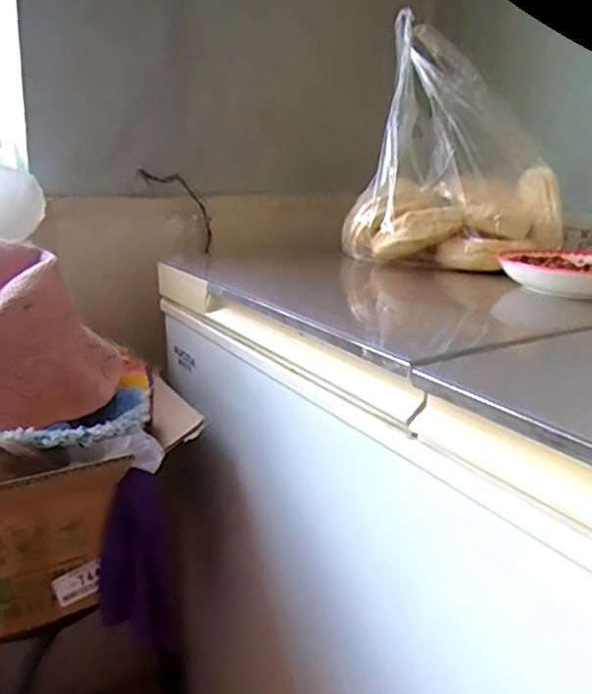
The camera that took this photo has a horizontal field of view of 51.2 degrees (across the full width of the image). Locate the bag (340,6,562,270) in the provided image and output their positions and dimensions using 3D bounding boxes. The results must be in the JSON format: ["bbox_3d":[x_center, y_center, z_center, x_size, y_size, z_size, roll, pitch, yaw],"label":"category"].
[{"bbox_3d":[0.208,-0.255,0.814,0.281,0.276,0.137,7,17,19],"label":"bag"}]

